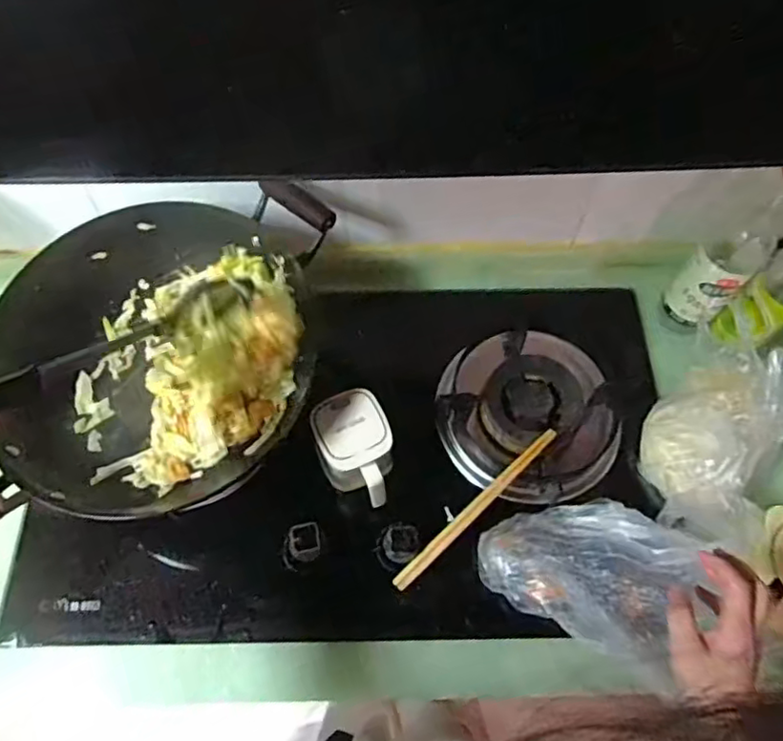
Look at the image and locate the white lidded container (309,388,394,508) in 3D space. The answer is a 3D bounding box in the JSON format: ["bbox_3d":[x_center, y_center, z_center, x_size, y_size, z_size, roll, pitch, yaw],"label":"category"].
[{"bbox_3d":[-0.037,0.089,0.668,0.076,0.082,0.108,-23,67,-11],"label":"white lidded container"}]

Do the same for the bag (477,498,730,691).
[{"bbox_3d":[0.207,0.200,0.648,0.202,0.059,0.143,27,67,12],"label":"bag"}]

